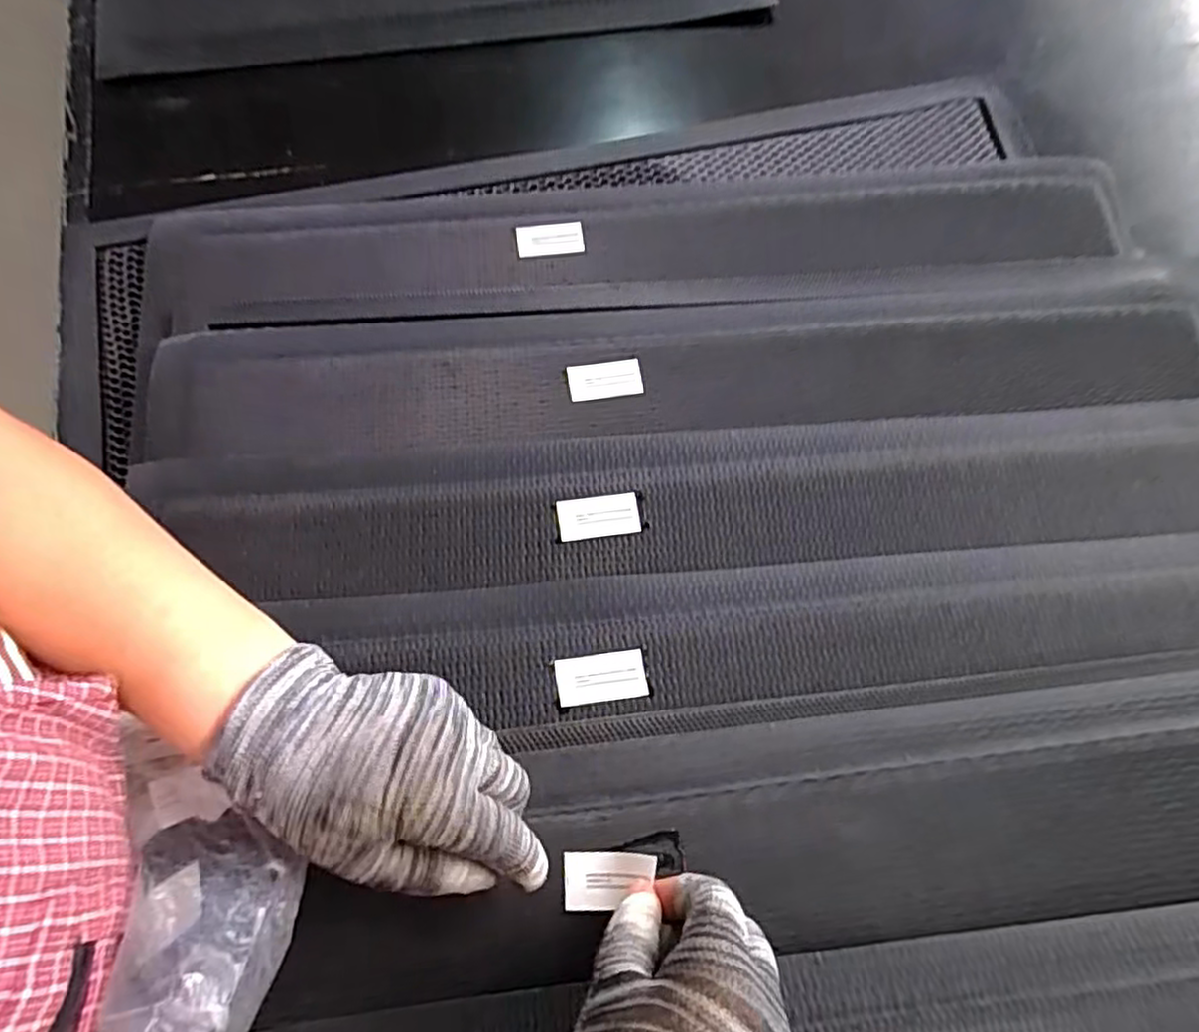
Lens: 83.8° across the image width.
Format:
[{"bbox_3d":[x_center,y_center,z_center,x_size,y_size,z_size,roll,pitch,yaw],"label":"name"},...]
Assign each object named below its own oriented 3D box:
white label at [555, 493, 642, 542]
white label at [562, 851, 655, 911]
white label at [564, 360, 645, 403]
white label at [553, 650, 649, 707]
[{"bbox_3d":[-0.001,0.001,0.427,0.052,0.006,0.026,-7,76,-4],"label":"white label"},{"bbox_3d":[0.005,0.179,0.326,0.047,0.007,0.025,-8,70,15],"label":"white label"},{"bbox_3d":[0.004,-0.096,0.475,0.052,0.004,0.025,-8,86,-2],"label":"white label"},{"bbox_3d":[0.001,0.091,0.377,0.050,0.004,0.026,-6,75,-3],"label":"white label"}]

